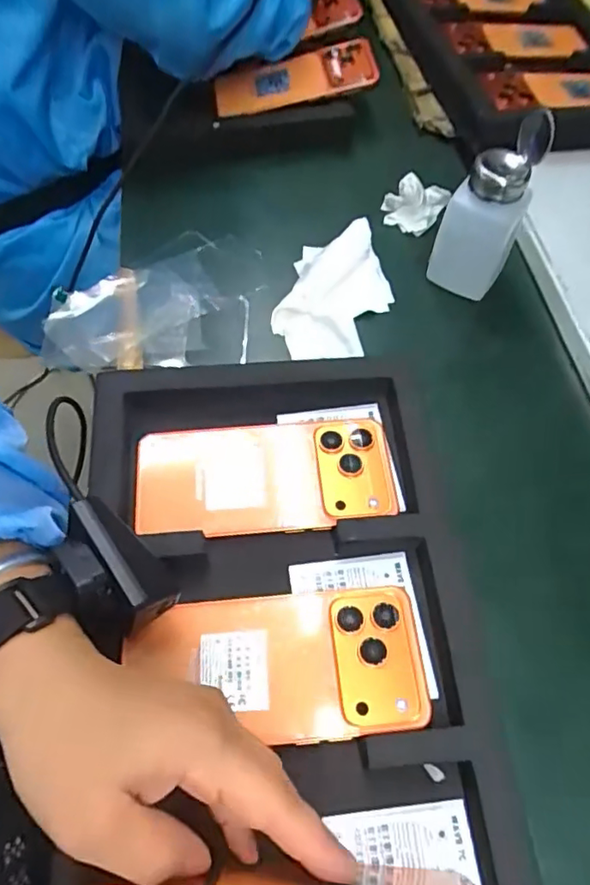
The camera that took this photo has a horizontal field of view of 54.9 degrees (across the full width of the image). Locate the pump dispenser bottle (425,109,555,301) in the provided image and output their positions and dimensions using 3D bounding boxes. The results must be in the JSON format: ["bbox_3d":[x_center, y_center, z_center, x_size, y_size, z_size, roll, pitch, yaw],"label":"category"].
[{"bbox_3d":[0.142,-0.174,0.424,0.054,0.127,0.057,24,63,10],"label":"pump dispenser bottle"}]

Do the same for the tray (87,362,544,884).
[{"bbox_3d":[0.000,0.160,0.283,0.219,0.039,0.472,-5,61,-6],"label":"tray"}]

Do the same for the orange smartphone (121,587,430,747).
[{"bbox_3d":[-0.008,0.123,0.312,0.154,0.016,0.076,-5,61,-6],"label":"orange smartphone"}]

